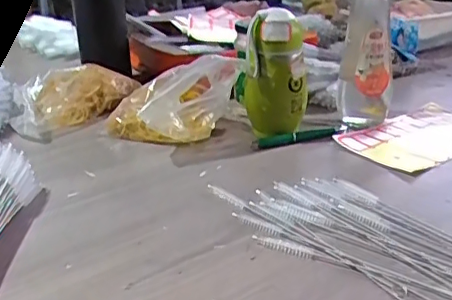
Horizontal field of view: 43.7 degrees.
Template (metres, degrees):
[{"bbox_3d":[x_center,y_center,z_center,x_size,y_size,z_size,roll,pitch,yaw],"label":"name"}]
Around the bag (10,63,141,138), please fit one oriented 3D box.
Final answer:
[{"bbox_3d":[-0.219,-0.077,0.794,0.166,0.057,0.121,-16,29,-27],"label":"bag"}]

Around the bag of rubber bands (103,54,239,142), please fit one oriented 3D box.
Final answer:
[{"bbox_3d":[-0.069,-0.067,0.701,0.151,0.110,0.107,-9,26,-15],"label":"bag of rubber bands"}]

